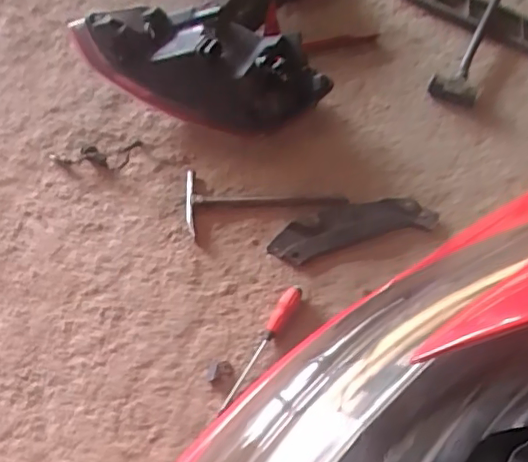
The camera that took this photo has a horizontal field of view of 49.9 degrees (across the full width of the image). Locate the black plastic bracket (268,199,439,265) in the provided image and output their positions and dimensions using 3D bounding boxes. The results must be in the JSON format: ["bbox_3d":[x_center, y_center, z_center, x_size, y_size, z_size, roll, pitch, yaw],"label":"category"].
[{"bbox_3d":[0.178,-0.011,1.133,0.332,0.019,0.093,-13,63,-5],"label":"black plastic bracket"}]

